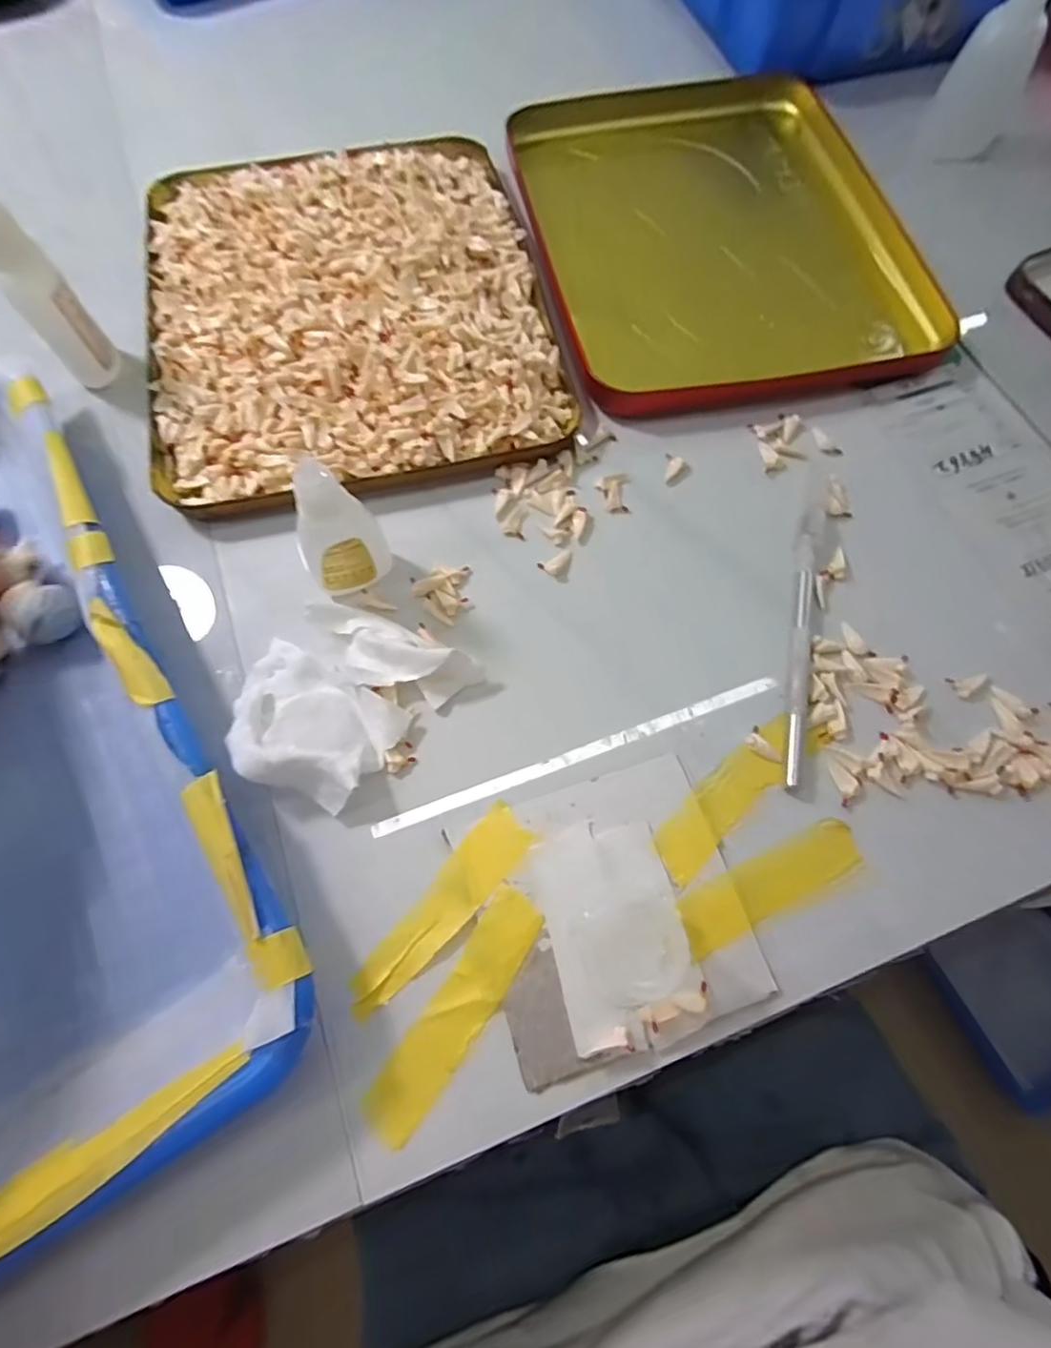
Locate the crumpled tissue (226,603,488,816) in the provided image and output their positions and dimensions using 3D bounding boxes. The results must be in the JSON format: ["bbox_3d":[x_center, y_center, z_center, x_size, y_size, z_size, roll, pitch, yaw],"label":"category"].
[{"bbox_3d":[-0.075,0.005,0.235,0.070,0.021,0.085,41,74,12],"label":"crumpled tissue"}]

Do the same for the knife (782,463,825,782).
[{"bbox_3d":[0.119,-0.026,0.255,0.012,0.007,0.150,14,71,3],"label":"knife"}]

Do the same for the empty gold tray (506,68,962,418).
[{"bbox_3d":[0.105,-0.266,0.351,0.193,0.030,0.260,-10,71,-5],"label":"empty gold tray"}]

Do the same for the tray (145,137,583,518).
[{"bbox_3d":[-0.093,-0.195,0.308,0.199,0.019,0.229,-13,71,-6],"label":"tray"}]

